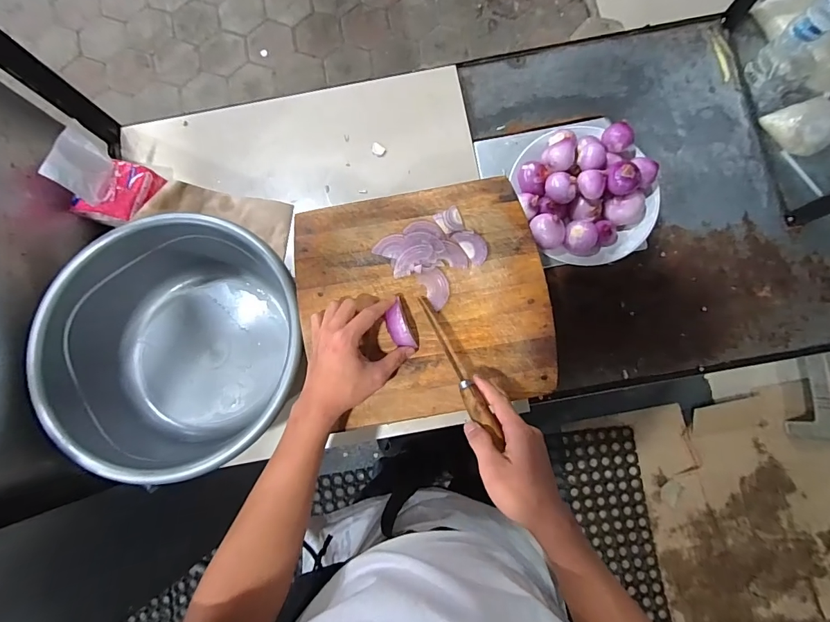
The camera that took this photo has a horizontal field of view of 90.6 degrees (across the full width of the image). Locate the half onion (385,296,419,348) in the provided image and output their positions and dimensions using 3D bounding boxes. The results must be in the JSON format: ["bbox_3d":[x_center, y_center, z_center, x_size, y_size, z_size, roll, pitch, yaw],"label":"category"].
[{"bbox_3d":[-0.019,0.020,0.492,0.025,0.029,0.057,-23,82,-1],"label":"half onion"}]

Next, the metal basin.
[{"bbox_3d":[-0.308,0.049,0.579,0.320,0.146,0.317,0,82,2],"label":"metal basin"}]

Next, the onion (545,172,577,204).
[{"bbox_3d":[0.214,-0.178,0.609,0.040,0.039,0.041,1,82,2],"label":"onion"}]

